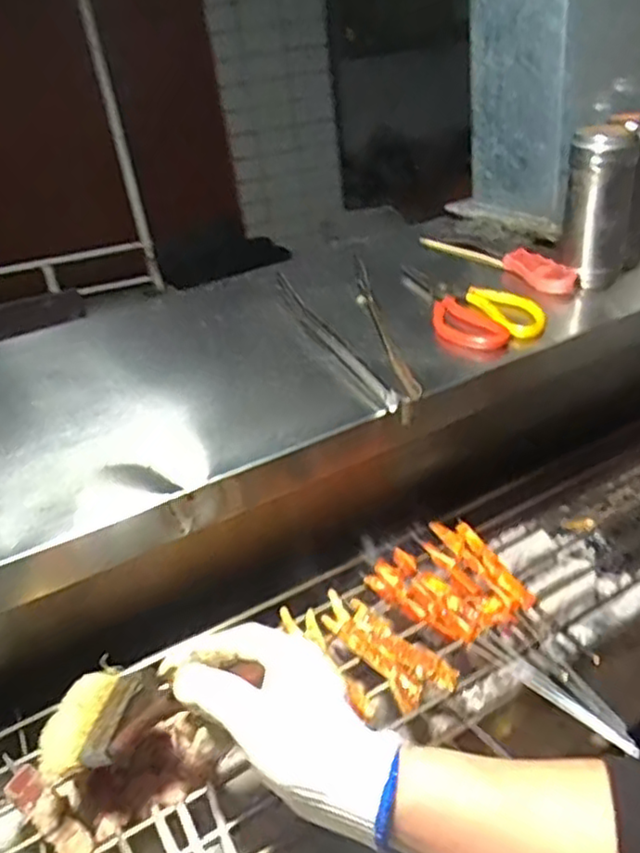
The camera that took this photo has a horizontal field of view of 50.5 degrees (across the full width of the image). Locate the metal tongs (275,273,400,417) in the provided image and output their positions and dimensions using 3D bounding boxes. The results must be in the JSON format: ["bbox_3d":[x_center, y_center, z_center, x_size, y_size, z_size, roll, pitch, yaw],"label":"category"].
[{"bbox_3d":[0.009,-0.087,0.655,0.020,0.029,0.273,-16,35,-13],"label":"metal tongs"}]

